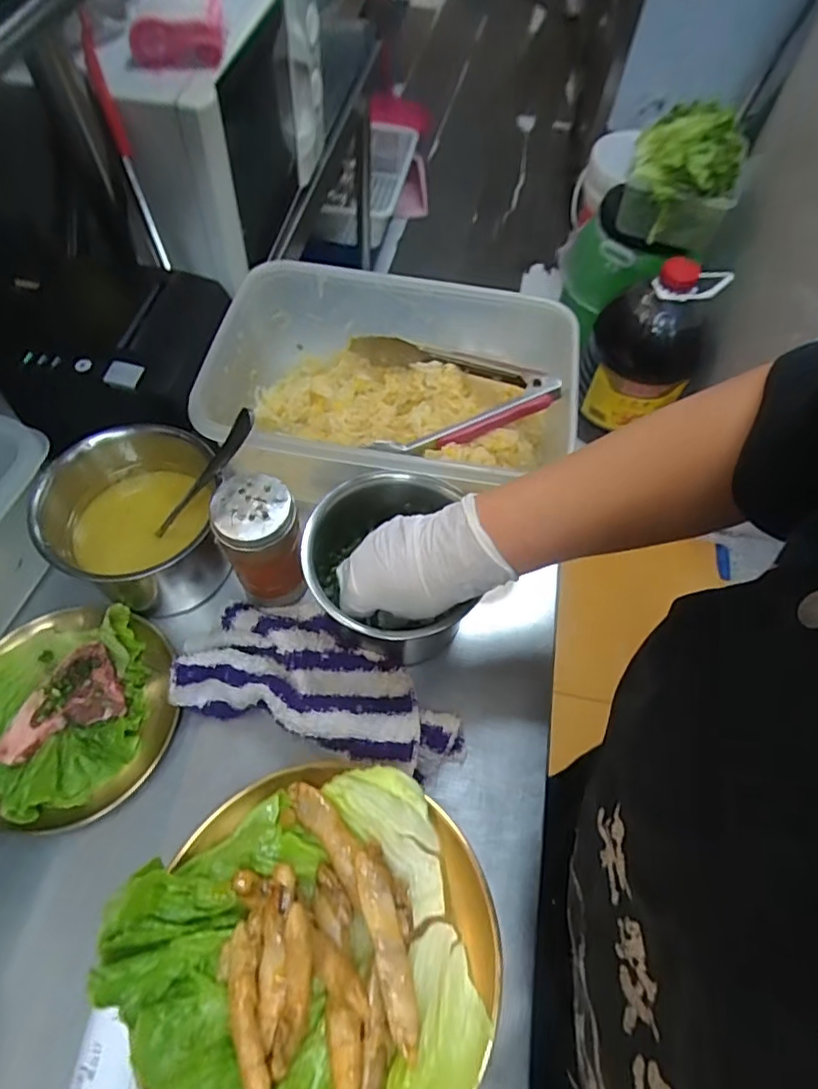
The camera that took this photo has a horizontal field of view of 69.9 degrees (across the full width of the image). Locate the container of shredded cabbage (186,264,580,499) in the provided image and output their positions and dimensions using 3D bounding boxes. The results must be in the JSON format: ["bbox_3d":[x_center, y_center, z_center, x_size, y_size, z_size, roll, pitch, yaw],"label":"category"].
[{"bbox_3d":[-0.009,-0.144,0.539,0.313,0.097,0.240,8,60,2],"label":"container of shredded cabbage"}]

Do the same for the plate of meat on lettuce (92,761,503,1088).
[{"bbox_3d":[-0.047,0.180,0.267,0.168,0.033,0.147,6,60,1],"label":"plate of meat on lettuce"}]

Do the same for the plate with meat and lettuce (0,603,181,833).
[{"bbox_3d":[-0.258,0.125,0.441,0.164,0.032,0.156,1,60,-2],"label":"plate with meat and lettuce"}]

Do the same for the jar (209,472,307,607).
[{"bbox_3d":[-0.110,0.004,0.454,0.055,0.120,0.055,1,60,-2],"label":"jar"}]

